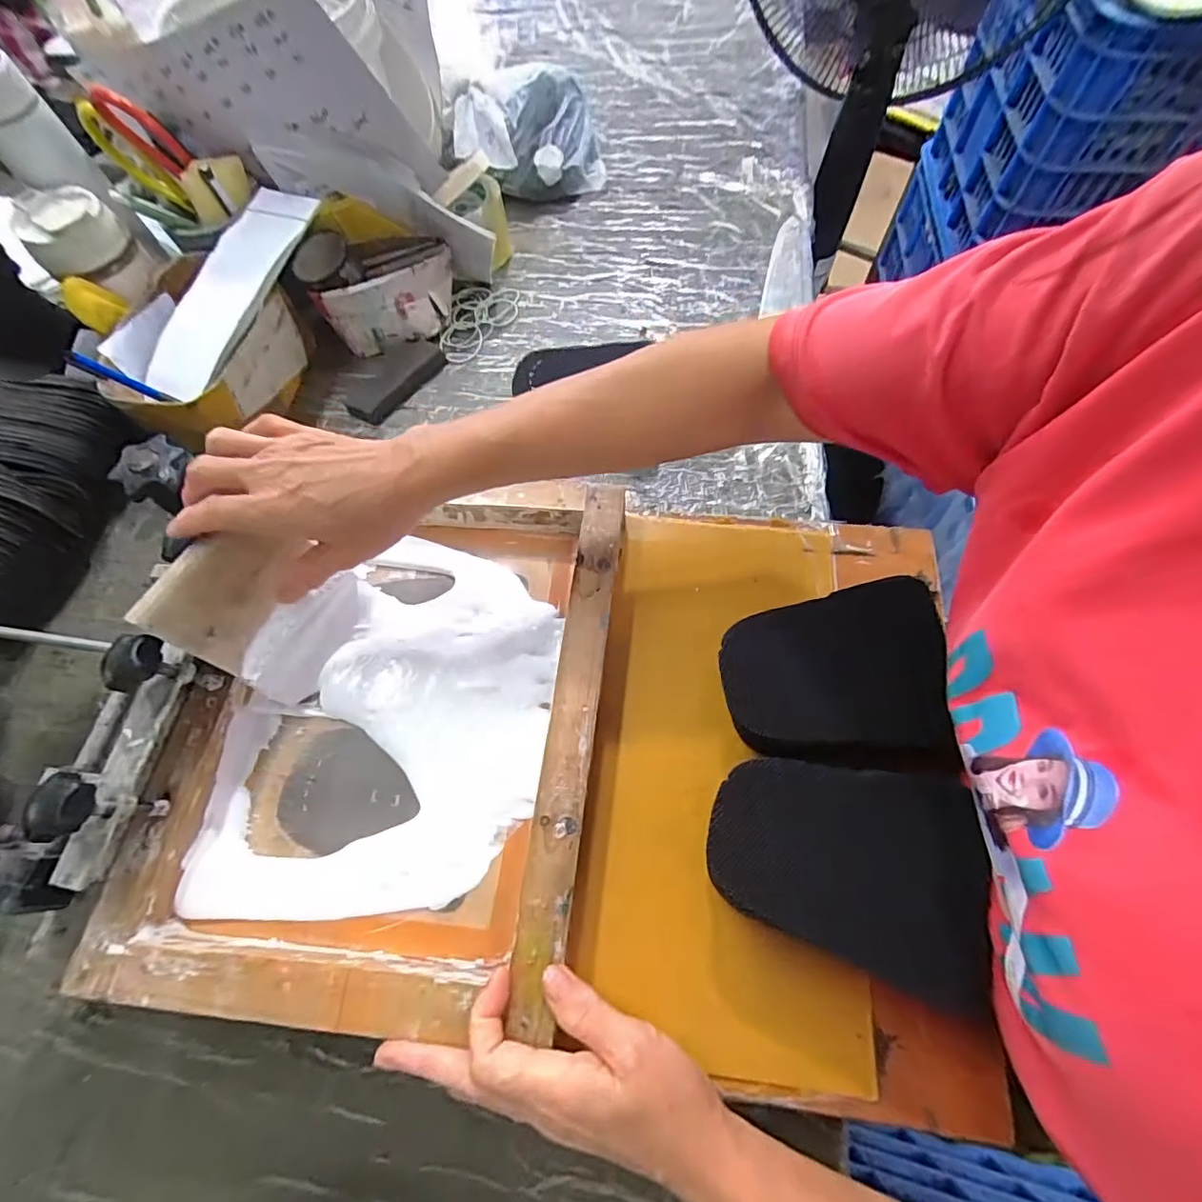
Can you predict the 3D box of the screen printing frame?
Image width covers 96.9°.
[{"bbox_3d":[-0.134,0.071,0.359,0.262,0.034,0.340,6,67,6],"label":"screen printing frame"}]

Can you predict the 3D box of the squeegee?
[{"bbox_3d":[-0.216,0.007,0.346,0.011,0.112,0.089,14,67,39],"label":"squeegee"}]

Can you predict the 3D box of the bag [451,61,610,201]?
[{"bbox_3d":[-0.086,-0.566,0.650,0.177,0.106,0.091,-17,66,-4],"label":"bag"}]

